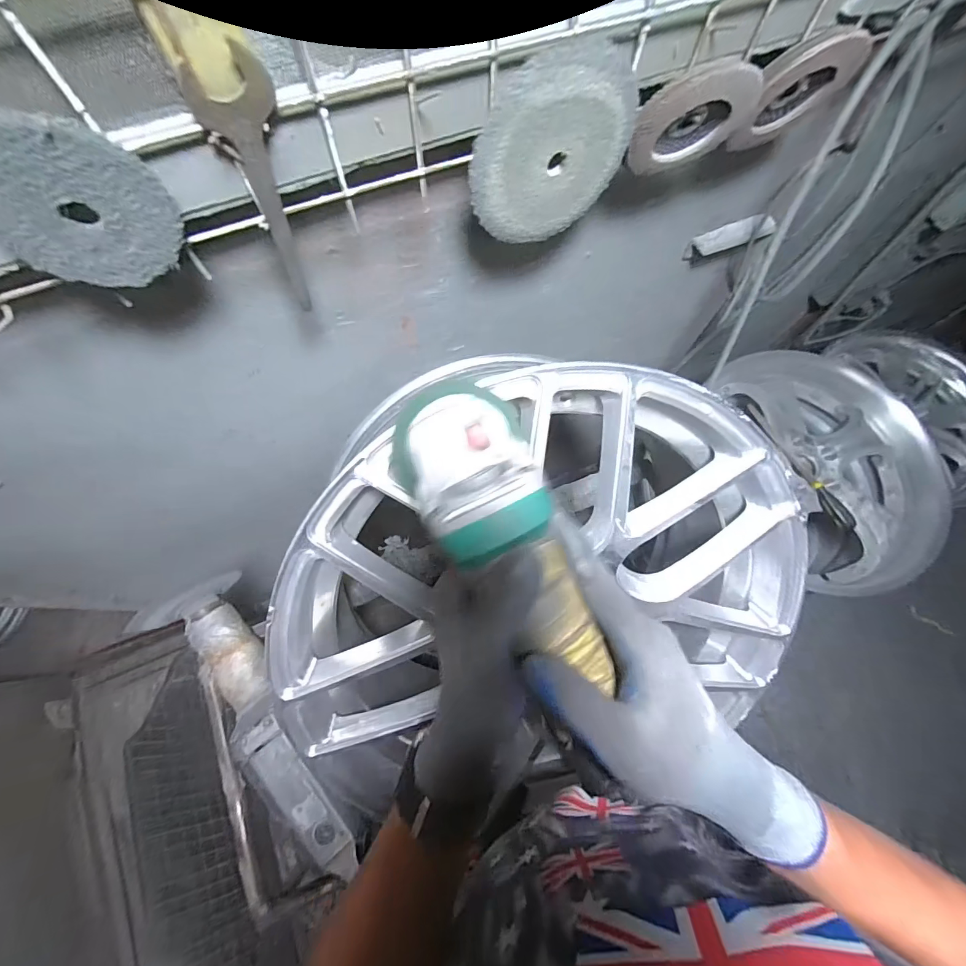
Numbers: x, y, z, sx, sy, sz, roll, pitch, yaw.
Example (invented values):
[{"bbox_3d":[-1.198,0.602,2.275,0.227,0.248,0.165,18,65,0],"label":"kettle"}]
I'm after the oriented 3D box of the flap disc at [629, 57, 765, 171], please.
[{"bbox_3d":[0.161,-0.278,0.319,0.091,0.090,0.012,-15,89,33],"label":"flap disc"}]

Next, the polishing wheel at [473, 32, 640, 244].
[{"bbox_3d":[0.052,-0.240,0.304,0.126,0.121,0.009,-19,72,-8],"label":"polishing wheel"}]

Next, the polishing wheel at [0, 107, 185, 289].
[{"bbox_3d":[-0.210,-0.142,0.217,0.081,0.082,0.012,-31,74,-12],"label":"polishing wheel"}]

